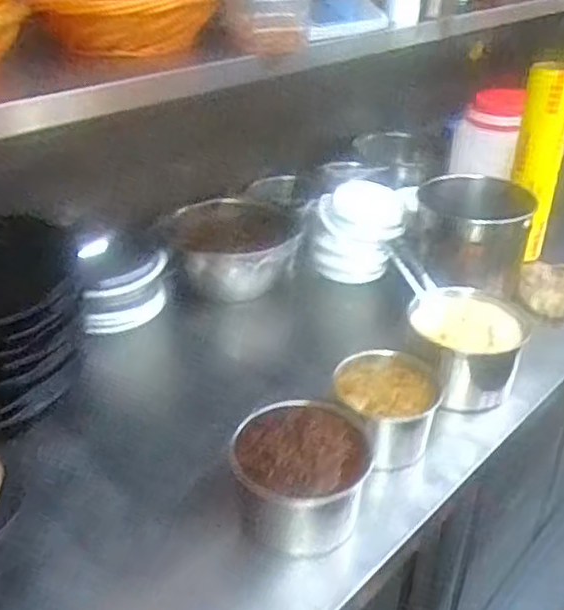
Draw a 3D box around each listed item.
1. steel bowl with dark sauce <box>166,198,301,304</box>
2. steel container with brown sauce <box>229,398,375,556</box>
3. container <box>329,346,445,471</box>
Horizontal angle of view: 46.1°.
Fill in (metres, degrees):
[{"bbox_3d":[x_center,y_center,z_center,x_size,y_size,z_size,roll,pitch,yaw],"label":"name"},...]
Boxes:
[{"bbox_3d":[-0.091,-0.123,1.349,0.249,0.122,0.272,0,32,0],"label":"steel bowl with dark sauce"},{"bbox_3d":[0.021,0.221,0.841,0.156,0.135,0.127,8,33,13],"label":"steel container with brown sauce"},{"bbox_3d":[0.147,0.150,0.956,0.149,0.122,0.133,10,33,16],"label":"container"}]

